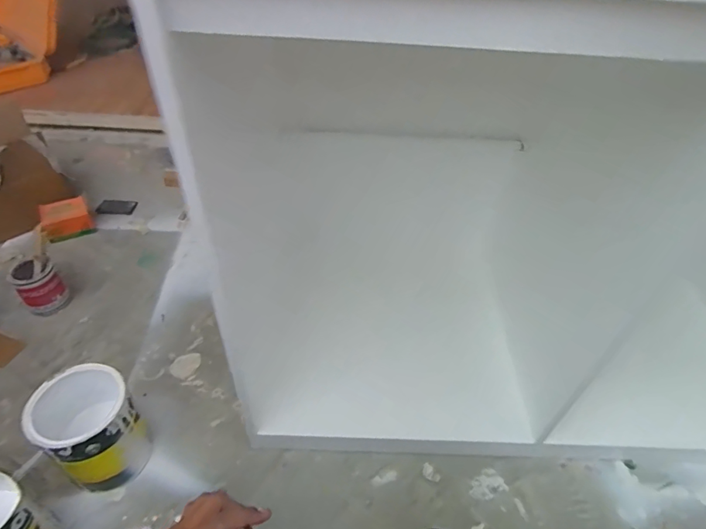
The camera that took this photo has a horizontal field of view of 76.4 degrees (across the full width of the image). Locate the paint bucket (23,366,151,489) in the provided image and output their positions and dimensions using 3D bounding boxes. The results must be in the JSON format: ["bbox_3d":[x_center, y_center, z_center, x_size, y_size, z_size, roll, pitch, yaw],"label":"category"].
[{"bbox_3d":[-0.493,0.310,0.856,0.156,0.192,0.152,2,45,-2],"label":"paint bucket"}]

